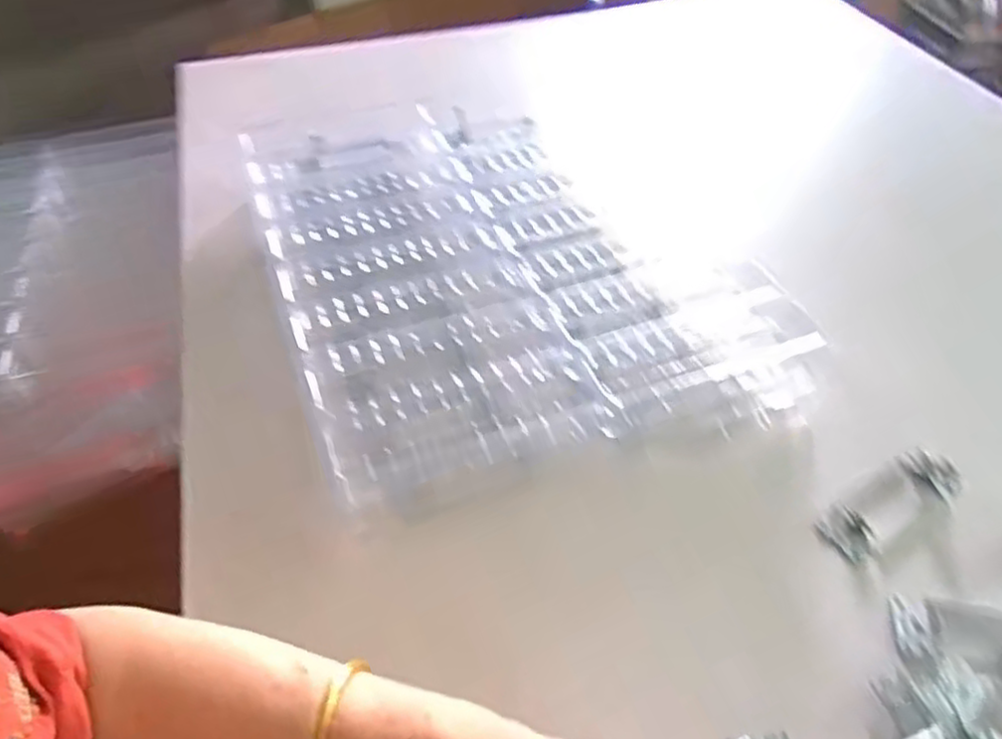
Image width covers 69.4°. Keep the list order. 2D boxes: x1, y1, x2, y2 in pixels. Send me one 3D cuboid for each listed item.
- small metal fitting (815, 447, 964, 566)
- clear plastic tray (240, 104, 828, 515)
[{"bbox_3d":[0.244,0.084,0.456,0.098,0.016,0.037,-26,52,-21],"label":"small metal fitting"},{"bbox_3d":[-0.001,-0.104,0.583,0.345,0.045,0.424,-15,48,-12],"label":"clear plastic tray"}]

